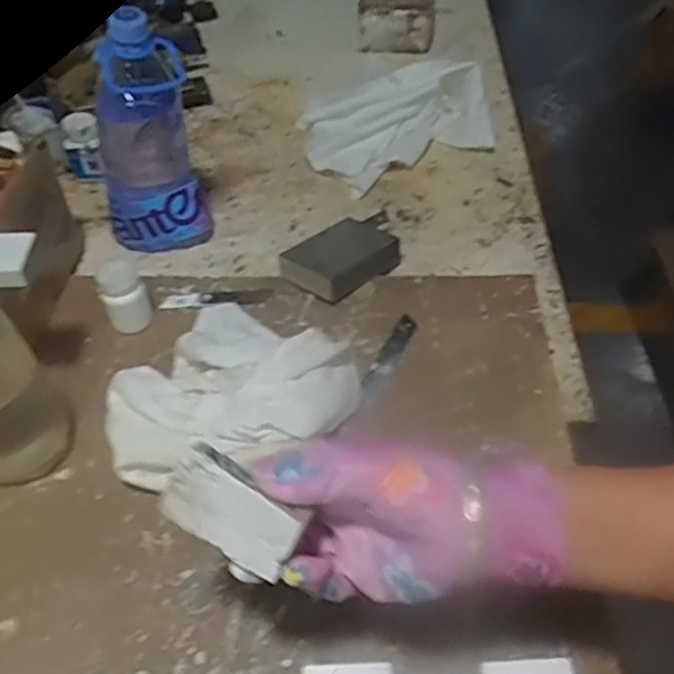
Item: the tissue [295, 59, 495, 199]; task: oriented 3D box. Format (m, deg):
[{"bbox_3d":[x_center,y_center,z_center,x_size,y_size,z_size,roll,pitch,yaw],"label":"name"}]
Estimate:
[{"bbox_3d":[0.055,-0.264,0.793,0.202,0.074,0.180,-21,53,-17],"label":"tissue"}]

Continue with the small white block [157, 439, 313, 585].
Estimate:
[{"bbox_3d":[-0.052,0.087,0.342,0.070,0.013,0.039,31,101,11],"label":"small white block"}]

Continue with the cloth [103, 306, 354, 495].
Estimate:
[{"bbox_3d":[-0.089,0.047,0.534,0.173,0.040,0.182,28,55,22],"label":"cloth"}]

